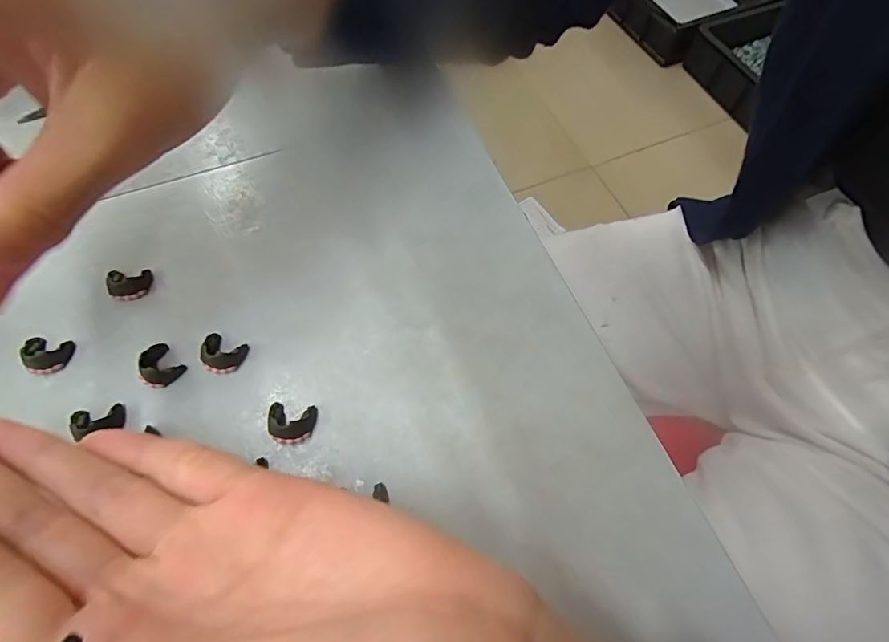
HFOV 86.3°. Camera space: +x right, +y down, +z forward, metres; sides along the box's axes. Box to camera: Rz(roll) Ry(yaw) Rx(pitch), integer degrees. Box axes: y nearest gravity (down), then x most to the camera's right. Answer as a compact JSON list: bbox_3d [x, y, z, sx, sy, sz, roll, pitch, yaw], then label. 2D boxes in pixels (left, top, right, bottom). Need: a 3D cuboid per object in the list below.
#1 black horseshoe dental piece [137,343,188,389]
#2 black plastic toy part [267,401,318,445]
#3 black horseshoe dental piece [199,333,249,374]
[{"bbox_3d":[-0.105,0.016,0.173,0.015,0.008,0.013,39,70,18],"label":"black horseshoe dental piece"},{"bbox_3d":[-0.054,0.035,0.164,0.016,0.007,0.014,3,61,2],"label":"black plastic toy part"},{"bbox_3d":[-0.083,0.012,0.175,0.016,0.007,0.014,15,62,8],"label":"black horseshoe dental piece"}]

